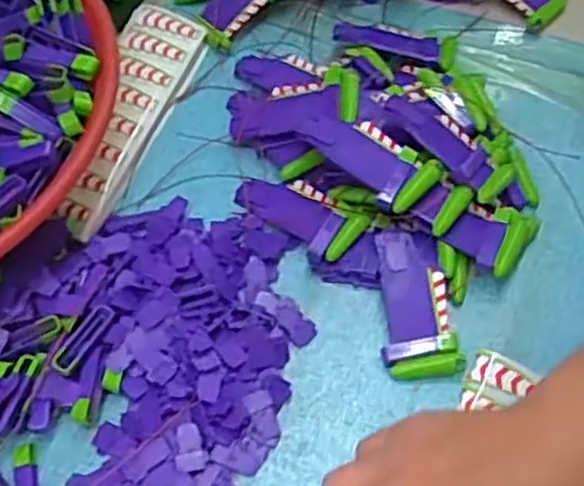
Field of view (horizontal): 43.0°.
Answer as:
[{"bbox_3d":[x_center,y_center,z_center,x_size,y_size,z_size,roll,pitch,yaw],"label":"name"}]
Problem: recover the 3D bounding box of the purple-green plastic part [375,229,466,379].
[{"bbox_3d":[0.073,0.035,0.450,0.042,0.009,0.092,-6,73,-5],"label":"purple-green plastic part"}]

